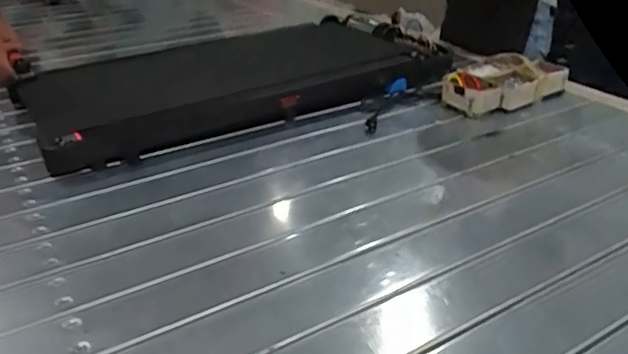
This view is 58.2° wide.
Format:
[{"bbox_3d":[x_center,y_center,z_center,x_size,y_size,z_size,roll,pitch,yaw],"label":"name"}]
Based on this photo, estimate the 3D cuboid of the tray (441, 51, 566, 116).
[{"bbox_3d":[0.459,-0.236,1.413,0.333,0.070,0.191,-19,34,-30],"label":"tray"}]

